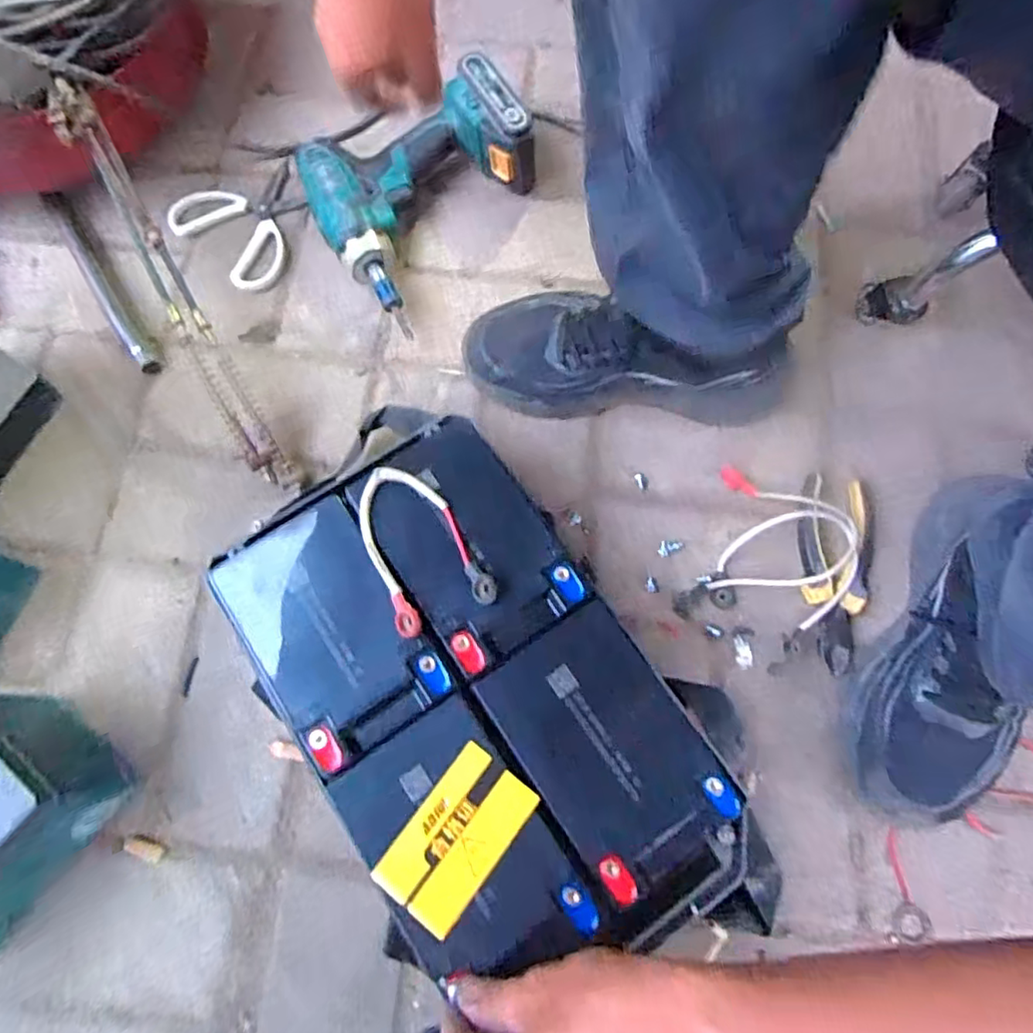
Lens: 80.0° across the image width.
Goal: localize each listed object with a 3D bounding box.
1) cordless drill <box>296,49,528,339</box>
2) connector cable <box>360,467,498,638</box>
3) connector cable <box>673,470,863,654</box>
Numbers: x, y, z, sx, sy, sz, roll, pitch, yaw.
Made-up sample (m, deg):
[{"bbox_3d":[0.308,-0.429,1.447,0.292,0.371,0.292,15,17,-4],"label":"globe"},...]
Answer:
[{"bbox_3d":[-0.083,-0.303,0.564,0.207,0.077,0.190,-36,77,-10],"label":"cordless drill"},{"bbox_3d":[-0.062,0.016,0.391,0.062,0.011,0.106,-24,75,-7],"label":"connector cable"},{"bbox_3d":[0.204,0.033,0.479,0.116,0.034,0.132,24,75,7],"label":"connector cable"}]

